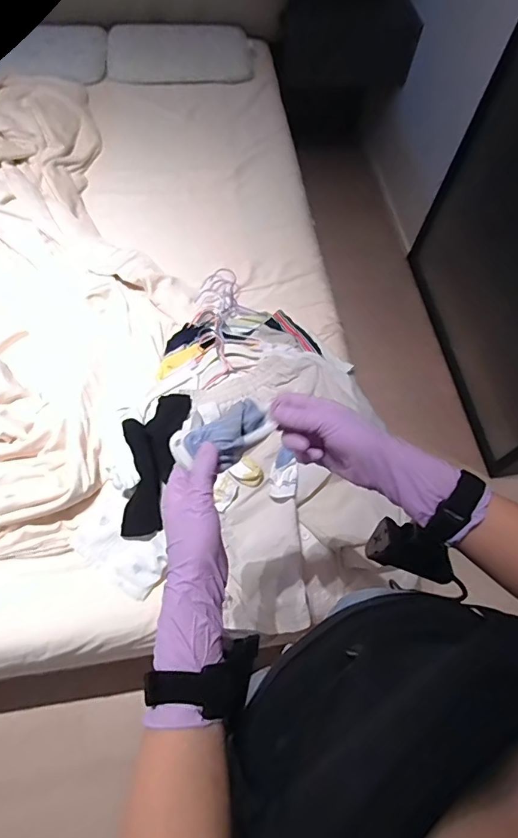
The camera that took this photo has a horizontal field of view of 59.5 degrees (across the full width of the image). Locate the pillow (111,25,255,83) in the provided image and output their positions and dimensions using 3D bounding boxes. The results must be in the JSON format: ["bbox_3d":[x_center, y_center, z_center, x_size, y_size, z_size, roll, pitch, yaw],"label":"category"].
[{"bbox_3d":[-0.258,-1.175,1.485,0.472,0.100,0.239,1,65,-5],"label":"pillow"}]

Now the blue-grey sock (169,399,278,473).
[{"bbox_3d":[-0.035,0.013,0.410,0.087,0.027,0.051,-32,67,-16],"label":"blue-grey sock"}]

